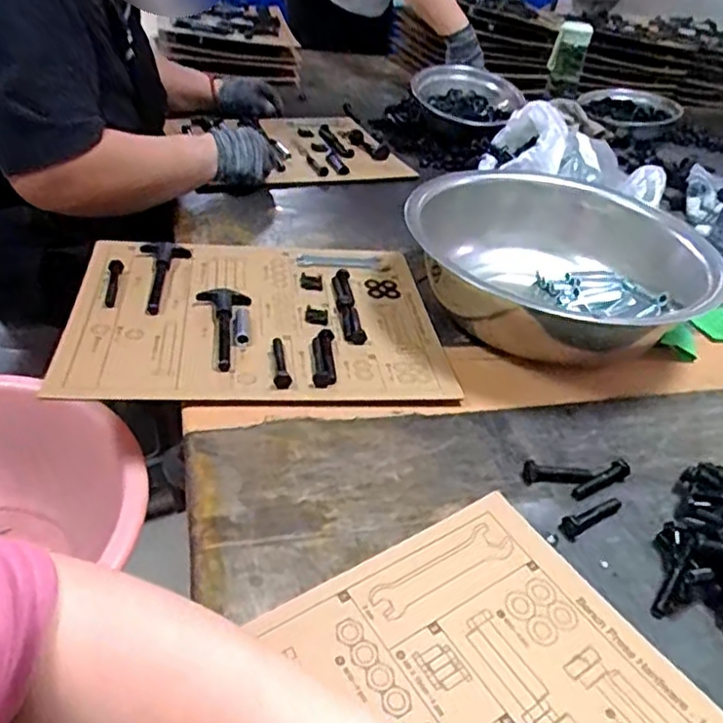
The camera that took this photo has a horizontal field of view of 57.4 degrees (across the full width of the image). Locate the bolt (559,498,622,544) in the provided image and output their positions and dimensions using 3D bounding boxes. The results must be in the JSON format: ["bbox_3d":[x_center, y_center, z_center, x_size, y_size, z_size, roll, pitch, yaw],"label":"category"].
[{"bbox_3d":[0.186,0.123,0.532,0.064,0.010,0.017,-20,44,-32],"label":"bolt"}]

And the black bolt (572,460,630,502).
[{"bbox_3d":[0.206,0.101,0.566,0.070,0.015,0.012,-16,42,-28],"label":"black bolt"}]

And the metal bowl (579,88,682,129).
[{"bbox_3d":[0.603,-0.566,1.505,0.217,0.066,0.207,5,36,-4],"label":"metal bowl"}]

